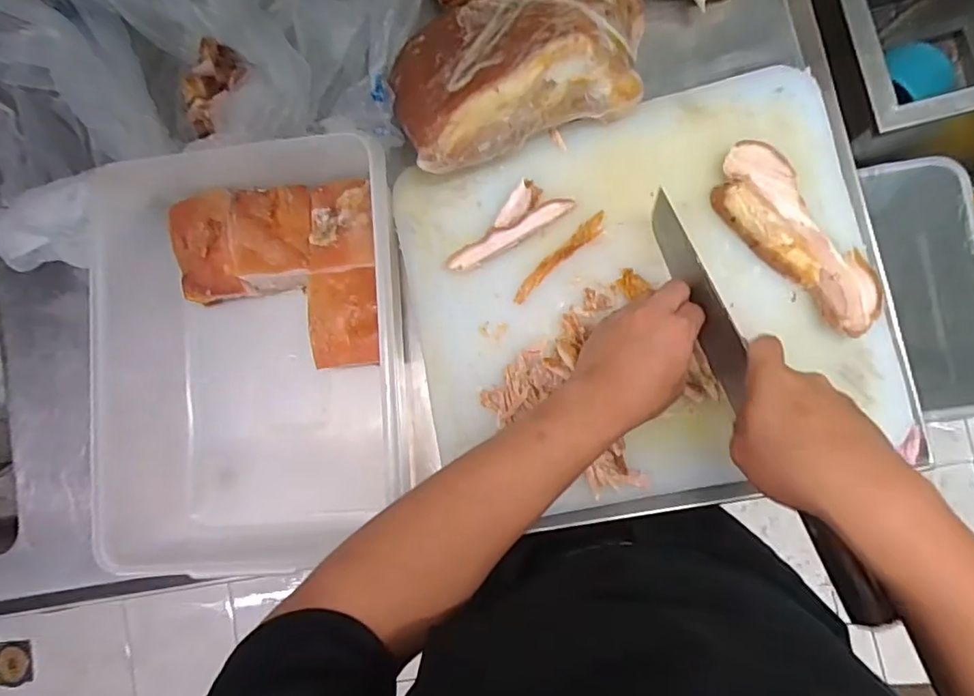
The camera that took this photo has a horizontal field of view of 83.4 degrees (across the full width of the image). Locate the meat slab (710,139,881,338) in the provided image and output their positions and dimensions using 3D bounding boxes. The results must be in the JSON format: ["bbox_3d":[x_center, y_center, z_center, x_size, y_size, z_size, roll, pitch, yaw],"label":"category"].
[{"bbox_3d":[0.261,-0.094,0.460,0.059,0.021,0.175,-39,82,3],"label":"meat slab"}]

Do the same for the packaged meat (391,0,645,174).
[{"bbox_3d":[0.032,-0.254,0.473,0.236,0.080,0.145,-19,84,6],"label":"packaged meat"}]

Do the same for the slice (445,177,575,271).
[{"bbox_3d":[0.016,-0.111,0.499,0.120,0.022,0.041,-33,83,4],"label":"slice"}]

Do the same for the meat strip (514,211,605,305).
[{"bbox_3d":[0.066,-0.084,0.501,0.111,0.008,0.016,-41,82,3],"label":"meat strip"}]

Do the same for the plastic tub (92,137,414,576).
[{"bbox_3d":[-0.198,0.008,0.527,0.265,0.150,0.372,-5,86,7],"label":"plastic tub"}]

